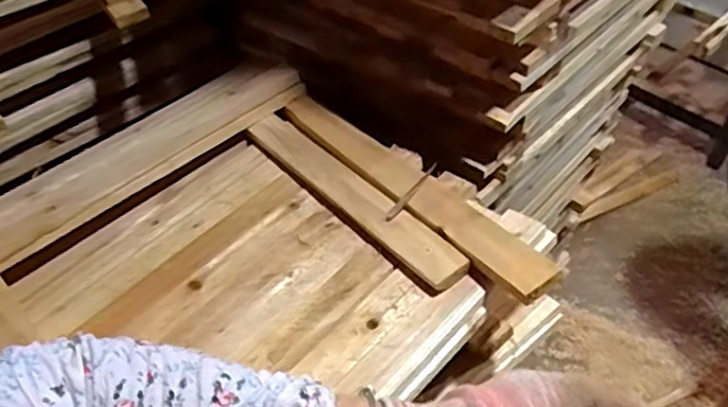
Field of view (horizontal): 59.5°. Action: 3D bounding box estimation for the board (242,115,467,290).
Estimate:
[{"bbox_3d":[-0.023,-0.016,0.677,0.051,0.029,0.351,-26,37,-21],"label":"board"}]

